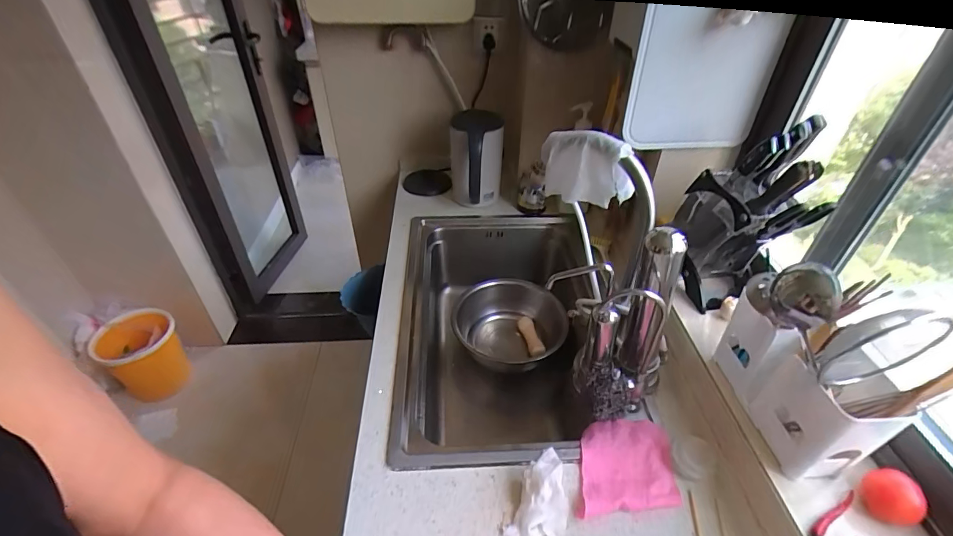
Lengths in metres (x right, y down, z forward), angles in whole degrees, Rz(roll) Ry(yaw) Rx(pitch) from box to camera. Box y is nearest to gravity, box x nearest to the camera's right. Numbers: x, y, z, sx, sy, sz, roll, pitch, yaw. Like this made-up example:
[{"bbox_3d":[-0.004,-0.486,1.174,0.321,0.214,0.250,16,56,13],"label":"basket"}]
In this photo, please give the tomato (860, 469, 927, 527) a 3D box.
[{"bbox_3d":[0.501,0.279,0.536,0.045,0.050,0.058,-15,43,-17],"label":"tomato"}]

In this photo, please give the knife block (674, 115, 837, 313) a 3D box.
[{"bbox_3d":[0.457,-0.086,0.779,0.117,0.340,0.206,3,40,3],"label":"knife block"}]

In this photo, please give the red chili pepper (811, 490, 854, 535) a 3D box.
[{"bbox_3d":[0.431,0.302,0.540,0.091,0.014,0.013,-23,45,-25],"label":"red chili pepper"}]

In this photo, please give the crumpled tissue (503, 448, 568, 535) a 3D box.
[{"bbox_3d":[0.098,0.316,0.621,0.071,0.054,0.133,18,43,20],"label":"crumpled tissue"}]

